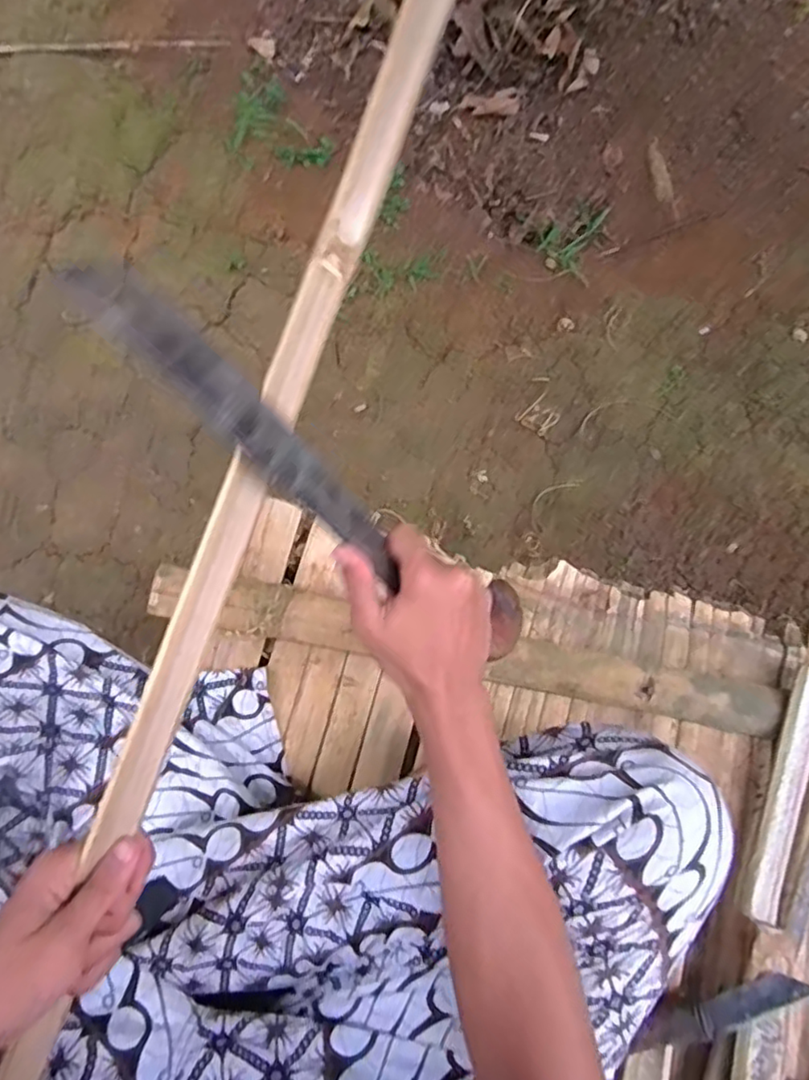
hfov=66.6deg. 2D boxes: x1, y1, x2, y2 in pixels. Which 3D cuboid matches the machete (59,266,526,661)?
[{"bbox_3d":[-0.028,-0.022,0.382,0.026,0.372,0.052,16,71,50],"label":"machete"}]

